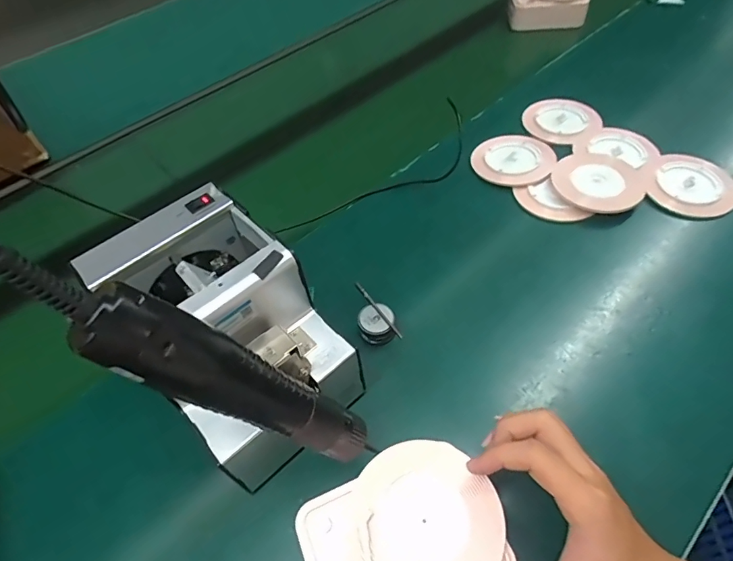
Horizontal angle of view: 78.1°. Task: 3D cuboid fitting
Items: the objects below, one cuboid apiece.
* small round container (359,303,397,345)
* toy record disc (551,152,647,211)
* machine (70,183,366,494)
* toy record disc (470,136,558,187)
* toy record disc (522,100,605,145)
[{"bbox_3d":[0.011,0.045,0.449,0.033,0.032,0.035,-2,54,3],"label":"small round container"},{"bbox_3d":[0.275,-0.118,0.541,0.100,0.012,0.098,-2,54,3],"label":"toy record disc"},{"bbox_3d":[-0.113,0.040,0.374,0.125,0.143,0.178,-36,61,-20],"label":"machine"},{"bbox_3d":[0.191,-0.157,0.578,0.098,0.008,0.095,-2,54,3],"label":"toy record disc"},{"bbox_3d":[0.272,-0.222,0.627,0.093,0.008,0.100,-2,54,3],"label":"toy record disc"}]

